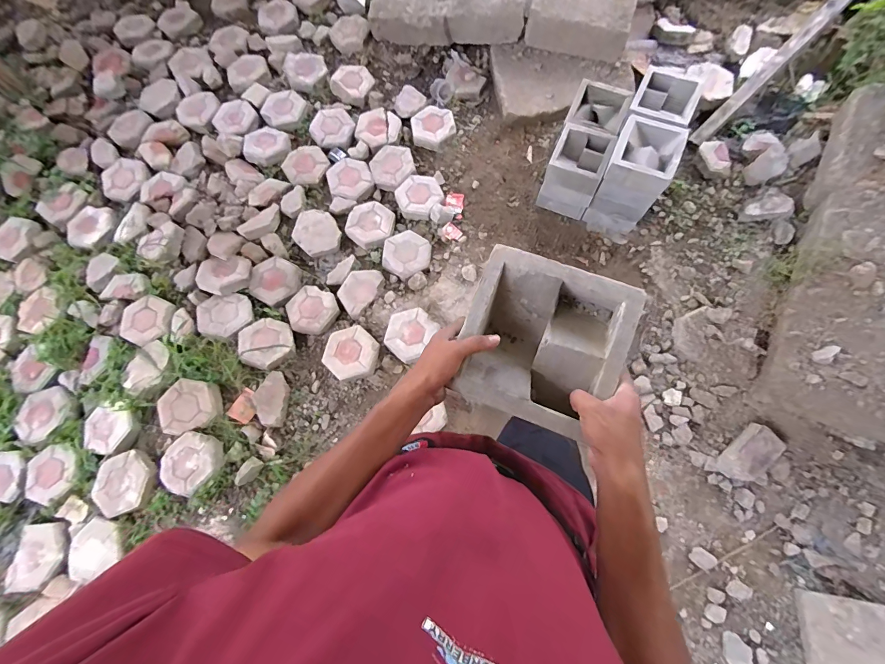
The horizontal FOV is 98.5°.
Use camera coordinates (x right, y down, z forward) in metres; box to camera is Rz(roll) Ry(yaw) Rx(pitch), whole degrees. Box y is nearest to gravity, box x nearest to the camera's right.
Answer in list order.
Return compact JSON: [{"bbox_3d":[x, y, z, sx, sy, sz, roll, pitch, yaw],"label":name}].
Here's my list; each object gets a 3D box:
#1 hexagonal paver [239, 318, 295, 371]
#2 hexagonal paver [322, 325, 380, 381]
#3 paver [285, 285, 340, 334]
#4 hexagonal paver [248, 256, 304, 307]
[{"bbox_3d":[-0.695,0.043,1.501,0.196,0.064,0.223,-17,73,-6],"label":"hexagonal paver"},{"bbox_3d":[-0.357,0.084,1.490,0.212,0.058,0.197,-9,76,5],"label":"hexagonal paver"},{"bbox_3d":[-0.539,-0.096,1.571,0.202,0.054,0.218,-25,74,-8],"label":"paver"},{"bbox_3d":[-0.706,-0.211,1.618,0.194,0.044,0.213,13,70,-7],"label":"hexagonal paver"}]

